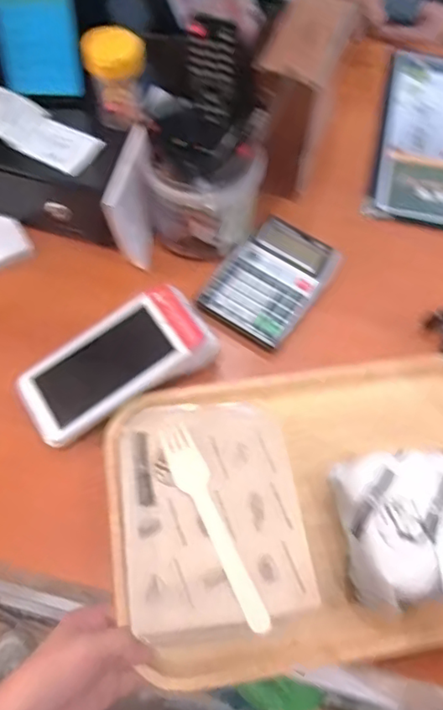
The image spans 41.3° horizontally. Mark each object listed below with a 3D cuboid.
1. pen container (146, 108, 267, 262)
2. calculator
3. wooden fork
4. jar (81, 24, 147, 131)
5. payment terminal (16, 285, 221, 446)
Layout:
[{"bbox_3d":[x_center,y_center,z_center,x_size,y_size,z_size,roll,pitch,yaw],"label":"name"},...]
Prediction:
[{"bbox_3d":[-0.016,-0.166,0.577,0.090,0.132,0.089,1,61,-1],"label":"pen container"},{"bbox_3d":[0.049,-0.076,0.591,0.097,0.031,0.123,30,64,14],"label":"calculator"},{"bbox_3d":[-0.005,0.118,0.416,0.024,0.011,0.152,-23,64,-14],"label":"wooden fork"},{"bbox_3d":[-0.097,-0.262,0.554,0.052,0.078,0.044,-21,64,-13],"label":"jar"},{"bbox_3d":[-0.093,0.005,0.523,0.171,0.036,0.079,-26,65,-16],"label":"payment terminal"}]

